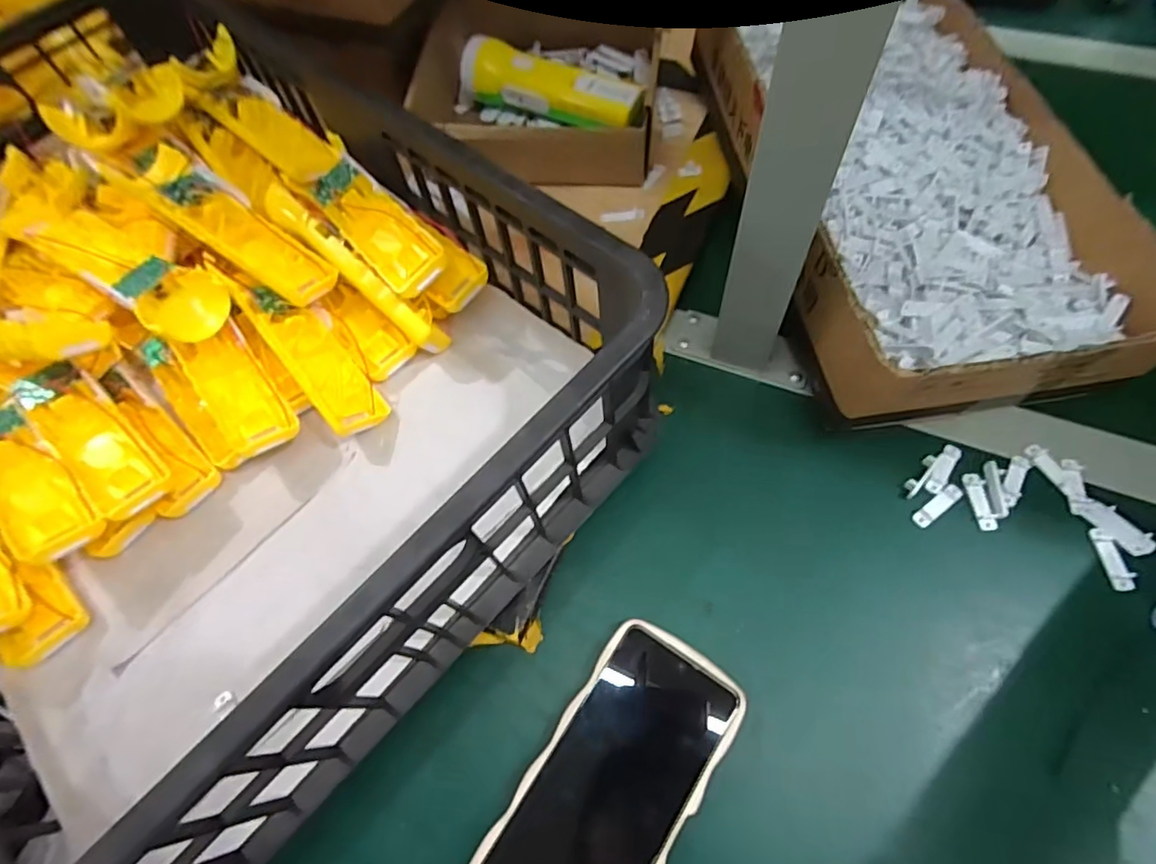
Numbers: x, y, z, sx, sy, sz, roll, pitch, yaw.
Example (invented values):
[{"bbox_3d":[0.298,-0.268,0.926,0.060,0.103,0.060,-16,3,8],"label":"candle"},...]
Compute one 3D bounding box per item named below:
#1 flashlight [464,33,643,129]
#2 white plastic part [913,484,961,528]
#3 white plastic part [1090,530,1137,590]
[{"bbox_3d":[-0.025,-0.306,0.517,0.177,0.051,0.045,23,68,13],"label":"flashlight"},{"bbox_3d":[0.230,0.046,0.363,0.039,0.004,0.010,-34,69,-12],"label":"white plastic part"},{"bbox_3d":[0.320,0.076,0.341,0.011,0.005,0.037,-7,66,-1],"label":"white plastic part"}]

